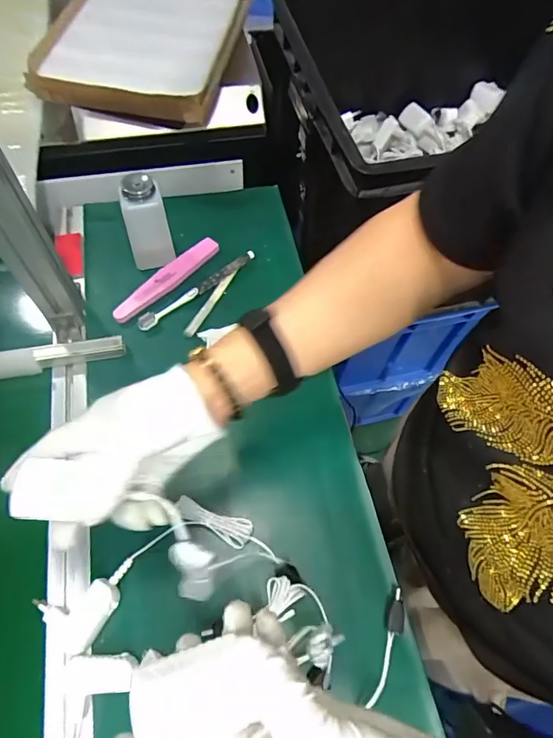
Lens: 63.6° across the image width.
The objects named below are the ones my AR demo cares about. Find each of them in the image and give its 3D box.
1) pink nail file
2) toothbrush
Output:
[{"bbox_3d":[-0.145,-0.121,0.597,0.034,0.006,0.172,43,68,8],"label":"pink nail file"},{"bbox_3d":[-0.102,-0.109,0.591,0.185,0.010,0.018,-38,70,-20],"label":"toothbrush"}]

